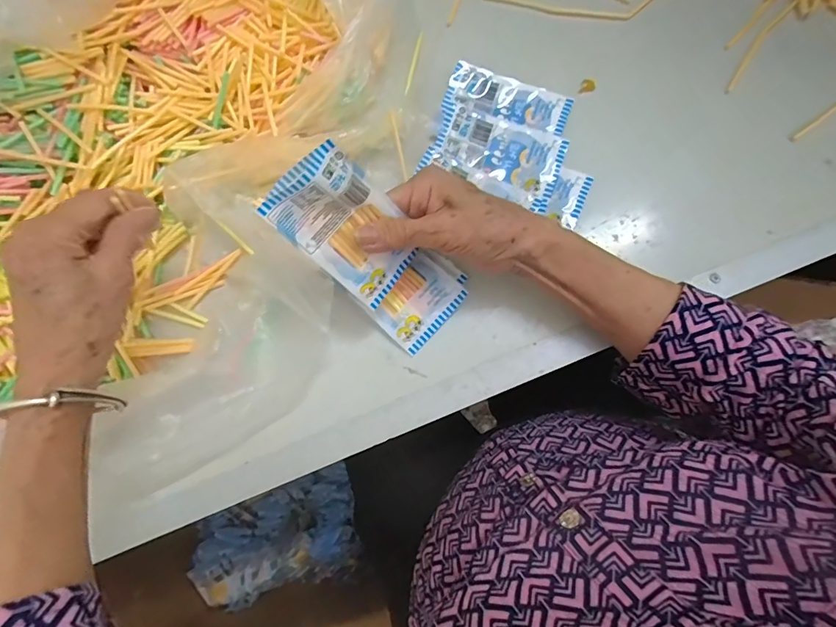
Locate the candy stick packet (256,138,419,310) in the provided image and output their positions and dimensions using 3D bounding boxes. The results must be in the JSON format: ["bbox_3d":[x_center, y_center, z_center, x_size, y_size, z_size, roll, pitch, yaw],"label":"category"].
[{"bbox_3d":[-0.042,-0.053,0.292,0.060,0.016,0.102,-45,126,4],"label":"candy stick packet"}]

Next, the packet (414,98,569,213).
[{"bbox_3d":[0.065,-0.133,0.371,0.104,0.008,0.061,24,82,8],"label":"packet"}]

